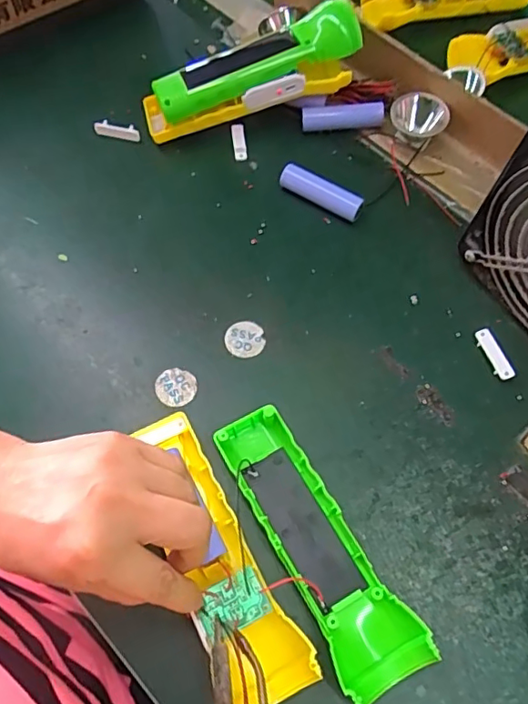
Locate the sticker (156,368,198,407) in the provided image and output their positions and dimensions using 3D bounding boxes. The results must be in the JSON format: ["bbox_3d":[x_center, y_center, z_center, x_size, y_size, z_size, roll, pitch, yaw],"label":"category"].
[{"bbox_3d":[-0.058,0.023,0.361,0.026,0.004,0.024,0,66,0],"label":"sticker"}]

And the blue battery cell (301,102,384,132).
[{"bbox_3d":[0.064,-0.191,0.449,0.065,0.019,0.015,-2,66,-1],"label":"blue battery cell"}]

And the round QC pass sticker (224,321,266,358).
[{"bbox_3d":[-0.013,-0.009,0.377,0.026,0.004,0.026,1,73,-4],"label":"round QC pass sticker"}]

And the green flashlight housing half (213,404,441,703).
[{"bbox_3d":[0.027,0.107,0.311,0.047,0.026,0.161,-29,69,-13],"label":"green flashlight housing half"}]

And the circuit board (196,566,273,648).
[{"bbox_3d":[-0.017,0.130,0.283,0.036,0.004,0.024,-25,68,-11],"label":"circuit board"}]

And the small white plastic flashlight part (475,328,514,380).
[{"bbox_3d":[0.154,0.002,0.370,0.011,0.006,0.036,-21,68,-9],"label":"small white plastic flashlight part"}]

